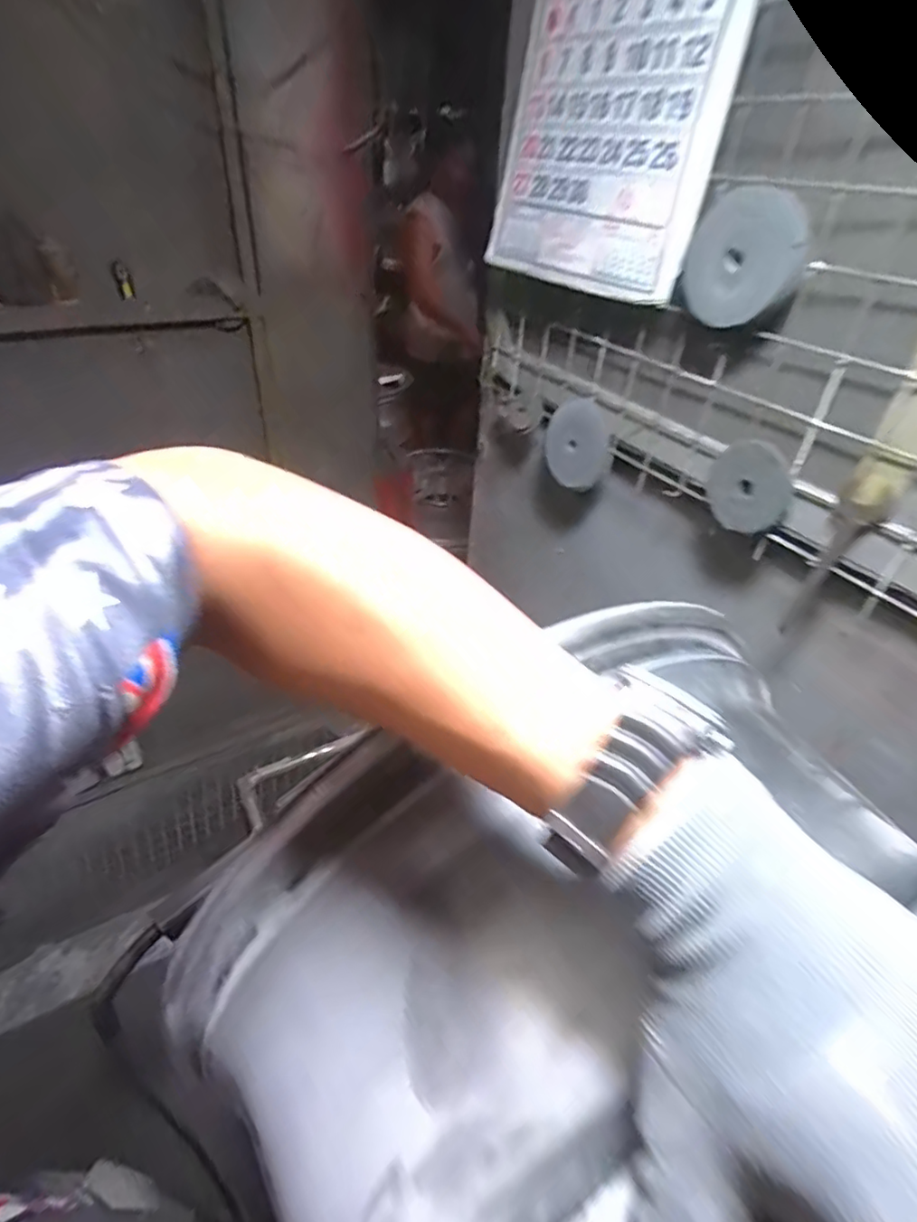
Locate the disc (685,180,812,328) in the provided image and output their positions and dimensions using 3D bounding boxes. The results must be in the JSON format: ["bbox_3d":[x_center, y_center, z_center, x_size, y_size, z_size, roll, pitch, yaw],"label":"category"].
[{"bbox_3d":[0.245,-0.307,0.512,0.012,0.105,0.099,-21,59,-34],"label":"disc"}]

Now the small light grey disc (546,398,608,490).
[{"bbox_3d":[0.154,-0.216,0.760,0.013,0.098,0.099,-18,69,-46],"label":"small light grey disc"}]

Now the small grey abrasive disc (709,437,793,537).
[{"bbox_3d":[0.286,-0.120,0.579,0.014,0.085,0.084,-28,86,-29],"label":"small grey abrasive disc"}]

